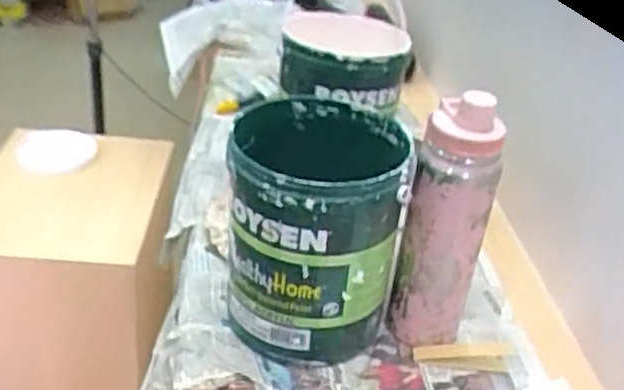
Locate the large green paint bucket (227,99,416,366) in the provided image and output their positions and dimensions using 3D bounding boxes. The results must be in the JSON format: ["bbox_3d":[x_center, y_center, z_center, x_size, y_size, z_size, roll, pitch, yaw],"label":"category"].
[{"bbox_3d":[0.002,0.036,0.722,0.157,0.215,0.181,5,30,-1],"label":"large green paint bucket"}]

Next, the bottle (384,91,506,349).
[{"bbox_3d":[0.130,0.036,0.701,0.074,0.259,0.066,18,32,20],"label":"bottle"}]

